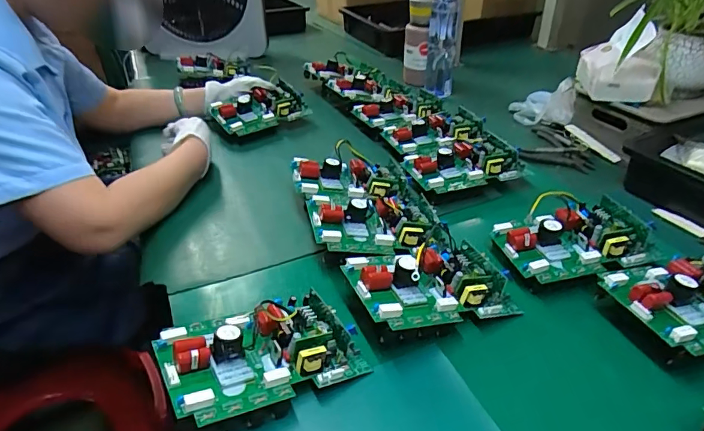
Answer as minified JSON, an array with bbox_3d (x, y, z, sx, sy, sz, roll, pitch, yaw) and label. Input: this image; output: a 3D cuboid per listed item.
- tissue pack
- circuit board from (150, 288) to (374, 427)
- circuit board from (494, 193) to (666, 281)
[{"bbox_3d":[0.461,-0.278,0.797,0.104,0.128,0.127,9,36,15],"label":"tissue pack"},{"bbox_3d":[-0.082,0.116,0.424,0.171,0.036,0.109,-9,38,-34],"label":"circuit board"},{"bbox_3d":[0.268,0.025,0.565,0.177,0.049,0.114,-9,35,-11],"label":"circuit board"}]

